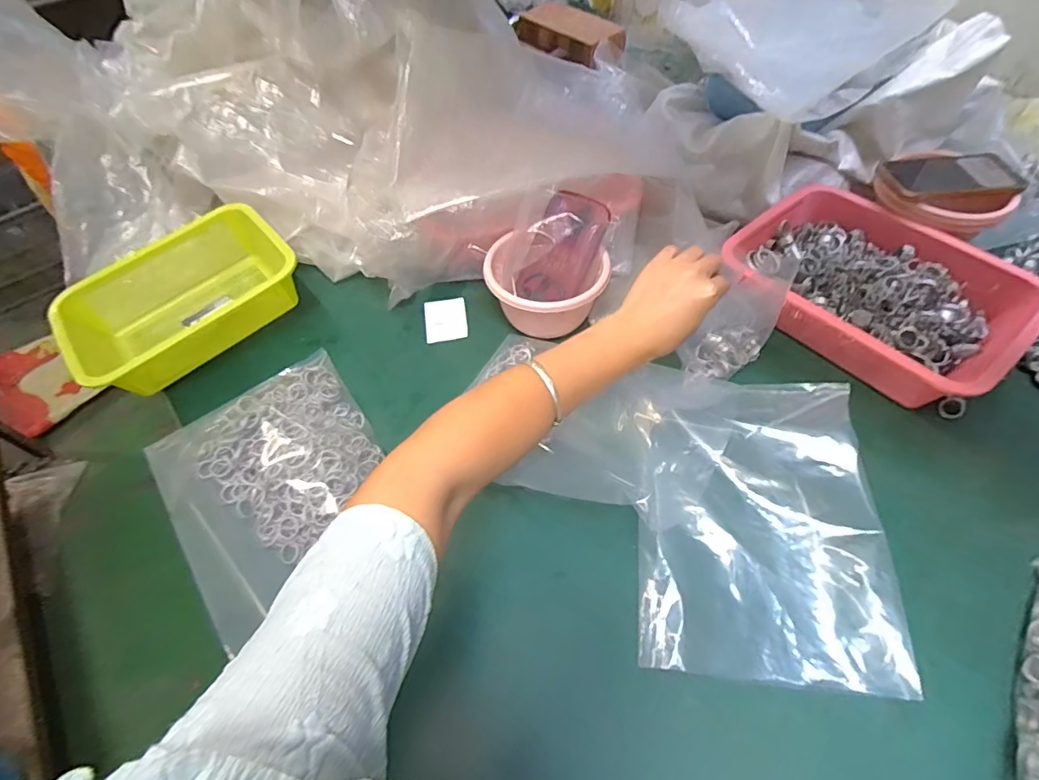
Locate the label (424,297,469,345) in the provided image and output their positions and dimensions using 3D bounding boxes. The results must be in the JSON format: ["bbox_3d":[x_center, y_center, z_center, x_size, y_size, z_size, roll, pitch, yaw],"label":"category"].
[{"bbox_3d":[-0.098,-0.094,0.660,0.055,0.005,0.072,-9,54,-3],"label":"label"}]

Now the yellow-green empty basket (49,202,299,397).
[{"bbox_3d":[-0.423,-0.110,0.634,0.260,0.095,0.207,-36,60,-21],"label":"yellow-green empty basket"}]

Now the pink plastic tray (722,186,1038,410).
[{"bbox_3d":[0.426,-0.125,0.605,0.299,0.081,0.225,37,64,26],"label":"pink plastic tray"}]

